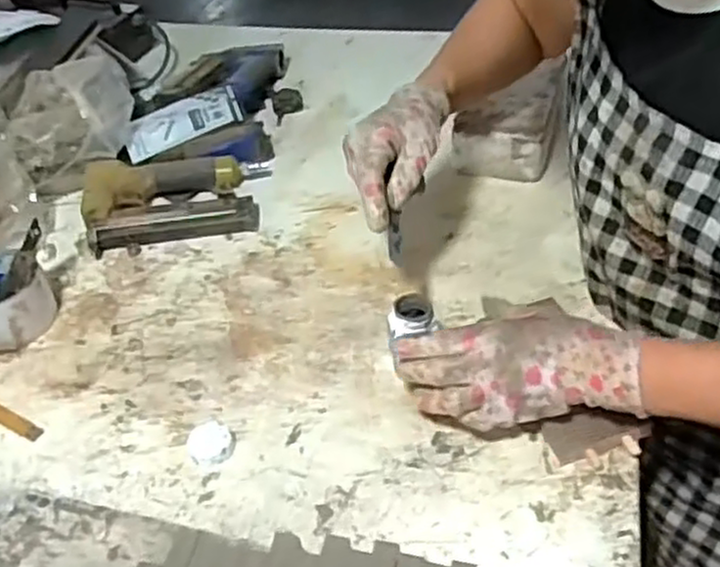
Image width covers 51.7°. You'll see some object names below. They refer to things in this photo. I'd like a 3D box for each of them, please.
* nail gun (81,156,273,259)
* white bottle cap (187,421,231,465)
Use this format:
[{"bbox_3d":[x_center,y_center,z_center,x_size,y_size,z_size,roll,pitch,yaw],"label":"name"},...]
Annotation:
[{"bbox_3d":[-0.201,-0.095,0.821,0.201,0.046,0.119,-10,41,-7],"label":"nail gun"},{"bbox_3d":[-0.120,0.128,0.594,0.034,0.016,0.032,-3,40,2],"label":"white bottle cap"}]

